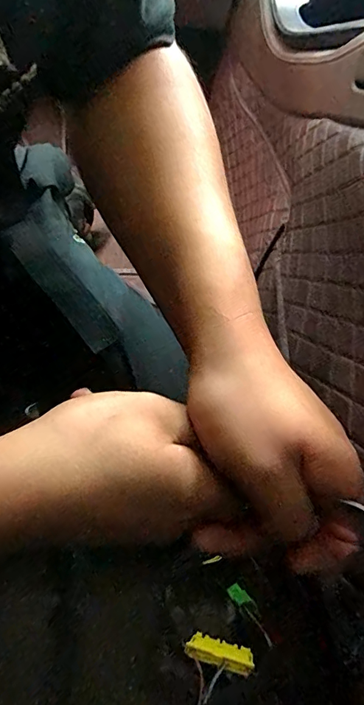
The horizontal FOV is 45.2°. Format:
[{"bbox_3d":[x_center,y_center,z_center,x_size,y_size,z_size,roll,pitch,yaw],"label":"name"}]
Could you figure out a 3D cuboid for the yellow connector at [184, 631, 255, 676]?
[{"bbox_3d":[0.029,0.227,0.331,0.050,0.008,0.019,12,42,12],"label":"yellow connector"}]

